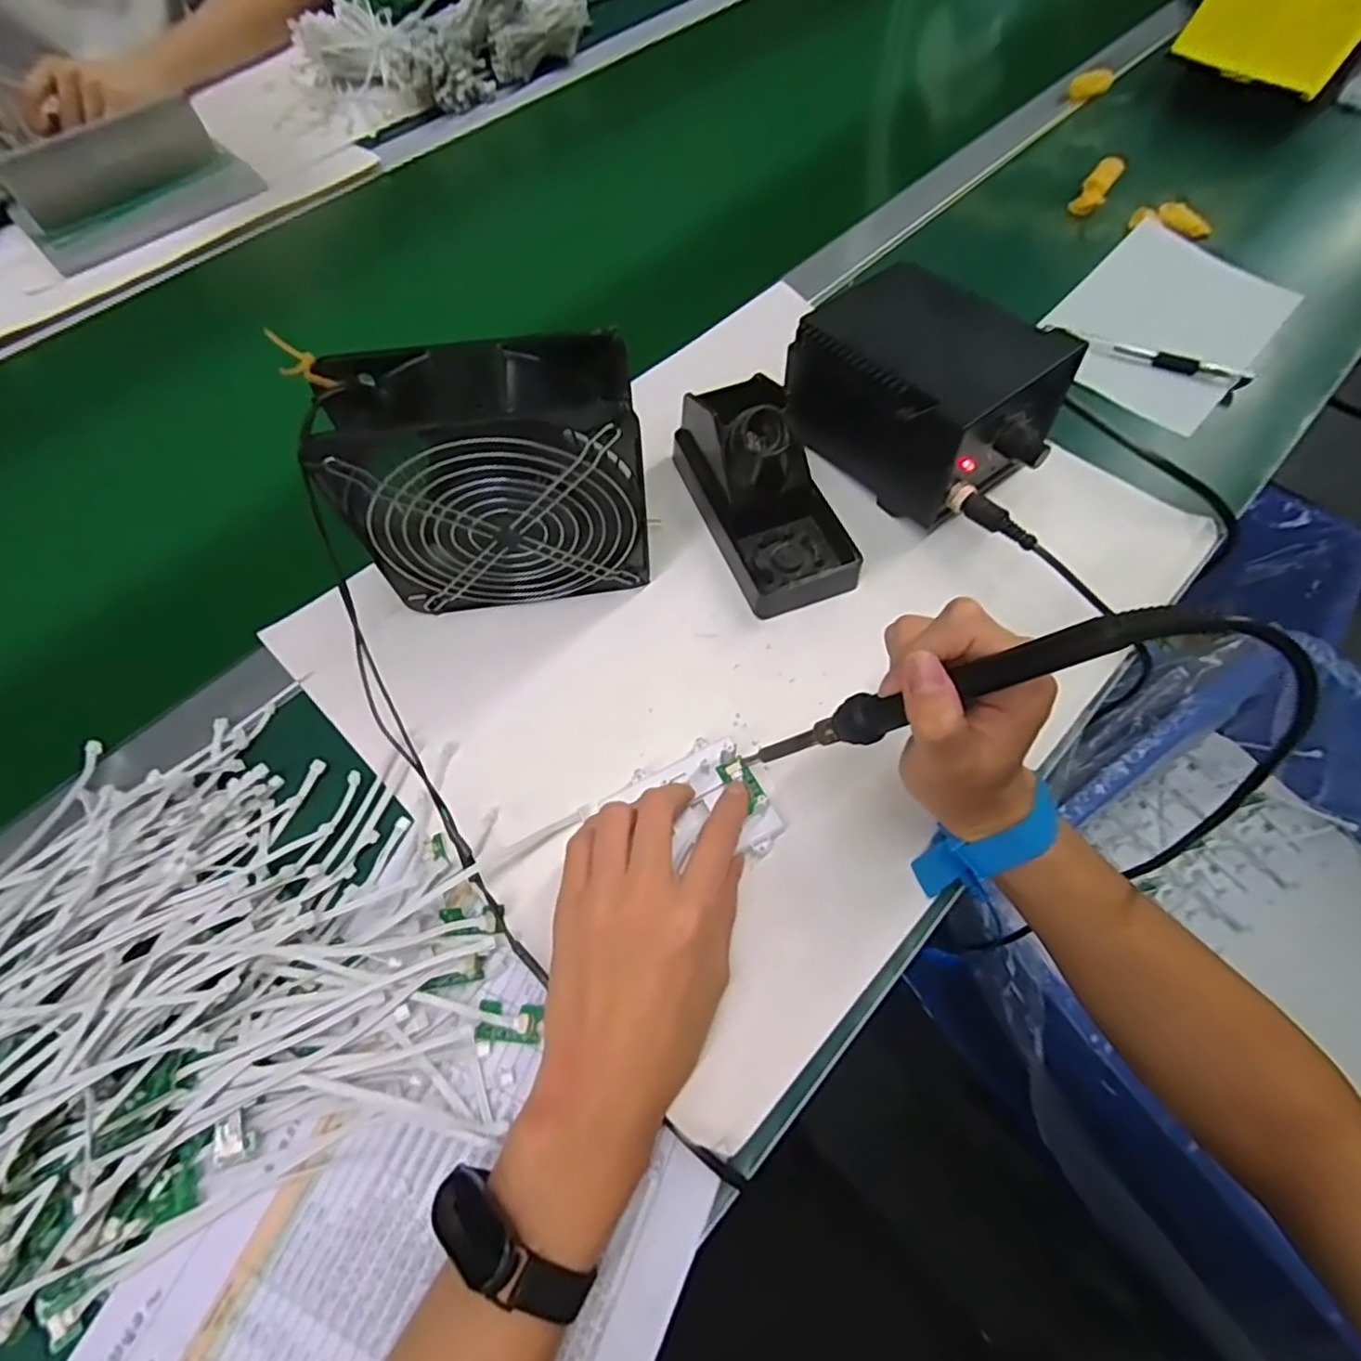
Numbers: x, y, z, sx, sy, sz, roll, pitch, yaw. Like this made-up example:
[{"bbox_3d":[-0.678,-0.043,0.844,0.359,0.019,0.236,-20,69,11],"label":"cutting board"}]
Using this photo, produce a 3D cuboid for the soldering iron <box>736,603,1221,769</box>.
[{"bbox_3d":[0.101,0.010,0.281,0.023,0.206,0.019,20,59,-33],"label":"soldering iron"}]

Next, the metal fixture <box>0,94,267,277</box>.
[{"bbox_3d":[-0.510,-0.463,0.619,0.199,0.058,0.087,-41,69,-18],"label":"metal fixture"}]

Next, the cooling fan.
[{"bbox_3d":[-0.096,-0.100,0.366,0.145,0.150,0.056,-9,63,-4],"label":"cooling fan"}]

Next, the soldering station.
[{"bbox_3d":[0.160,-0.188,0.441,0.120,0.086,0.158,-39,68,-18],"label":"soldering station"}]

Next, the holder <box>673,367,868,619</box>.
[{"bbox_3d":[0.056,-0.128,0.428,0.089,0.066,0.159,-15,63,-7],"label":"holder"}]

